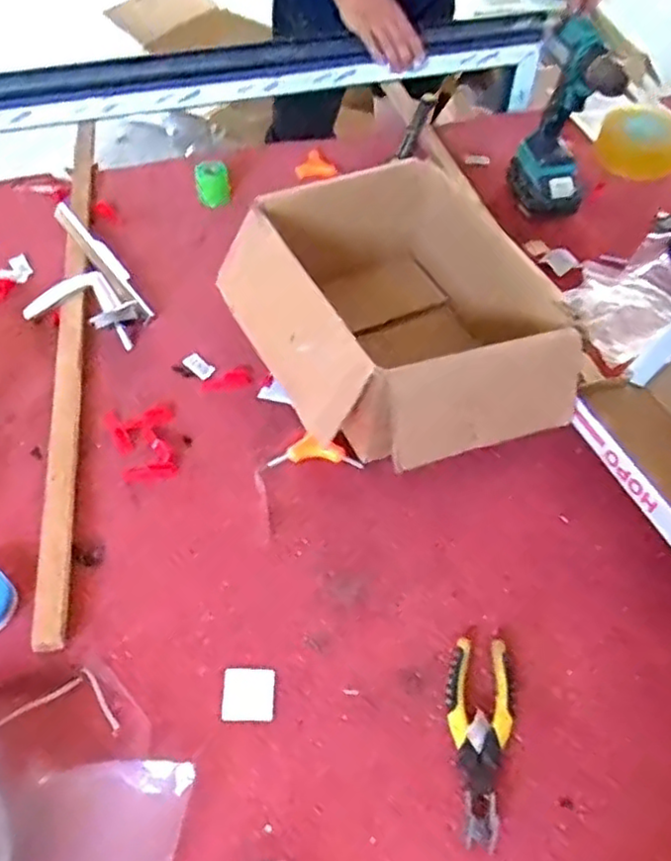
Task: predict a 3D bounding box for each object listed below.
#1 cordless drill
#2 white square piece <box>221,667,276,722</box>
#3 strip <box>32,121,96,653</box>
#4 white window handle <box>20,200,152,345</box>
[{"bbox_3d":[0.305,-0.420,0.928,0.081,0.230,0.159,4,56,2],"label":"cordless drill"},{"bbox_3d":[-0.077,0.235,0.607,0.046,0.004,0.047,-1,56,-2],"label":"white square piece"},{"bbox_3d":[-0.333,-0.161,0.864,0.035,0.026,0.880,-8,55,-7],"label":"strip"},{"bbox_3d":[-0.337,-0.204,0.881,0.143,0.050,0.266,-22,59,-15],"label":"white window handle"}]

